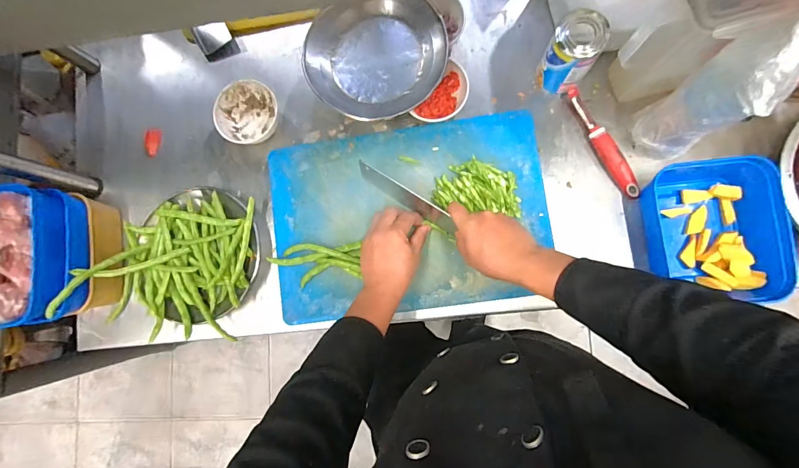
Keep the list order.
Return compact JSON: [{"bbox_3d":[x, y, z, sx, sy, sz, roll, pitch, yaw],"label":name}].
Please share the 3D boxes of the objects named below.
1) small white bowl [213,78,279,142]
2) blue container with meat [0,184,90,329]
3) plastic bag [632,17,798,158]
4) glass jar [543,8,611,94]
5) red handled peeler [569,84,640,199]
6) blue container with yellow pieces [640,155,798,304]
[{"bbox_3d":[-0.264,-0.209,0.667,0.095,0.046,0.101,0,84,5],"label":"small white bowl"},{"bbox_3d":[-0.586,0.035,0.574,0.189,0.088,0.204,-4,84,4],"label":"blue container with meat"},{"bbox_3d":[0.396,-0.169,0.494,0.075,0.256,0.087,-33,82,1],"label":"plastic bag"},{"bbox_3d":[0.259,-0.270,0.583,0.068,0.123,0.071,31,87,7],"label":"glass jar"},{"bbox_3d":[0.325,-0.146,0.612,0.028,0.027,0.192,-29,82,1],"label":"red handled peeler"},{"bbox_3d":[0.453,-0.005,0.564,0.167,0.071,0.207,-4,84,4],"label":"blue container with yellow pieces"}]

